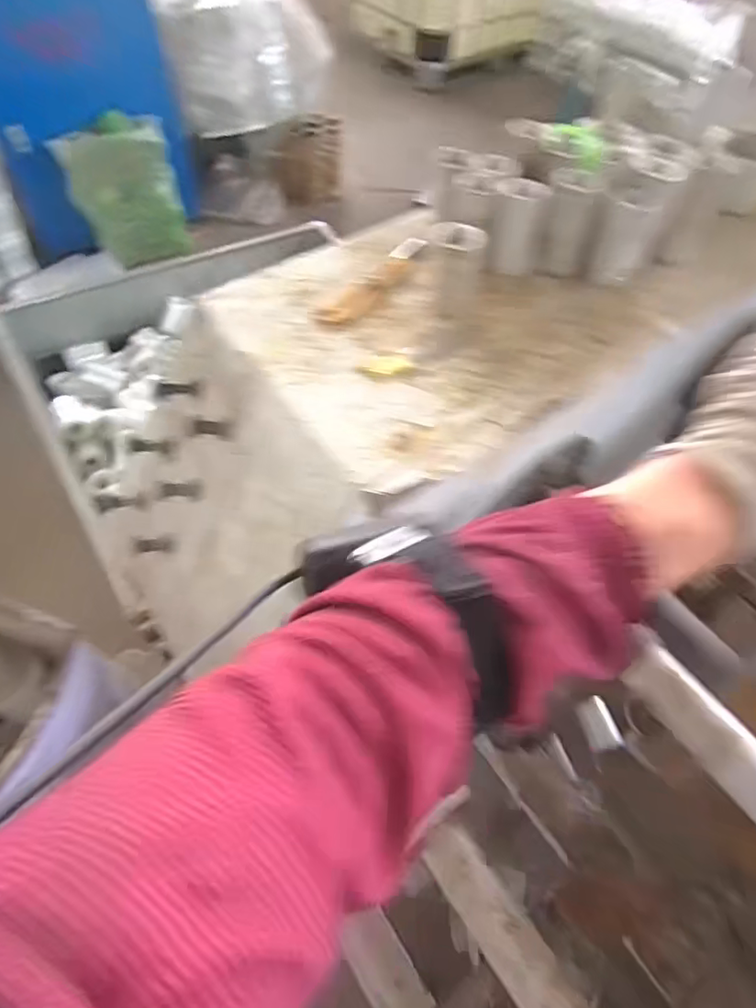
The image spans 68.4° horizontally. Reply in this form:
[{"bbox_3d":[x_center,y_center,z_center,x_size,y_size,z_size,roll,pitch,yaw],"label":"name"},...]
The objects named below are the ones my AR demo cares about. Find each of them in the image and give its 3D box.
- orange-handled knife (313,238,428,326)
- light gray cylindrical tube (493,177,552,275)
[{"bbox_3d":[0.000,-0.235,0.590,0.035,0.009,0.176,31,61,18],"label":"orange-handled knife"},{"bbox_3d":[0.143,-0.288,0.581,0.050,0.079,0.040,9,56,4],"label":"light gray cylindrical tube"}]

